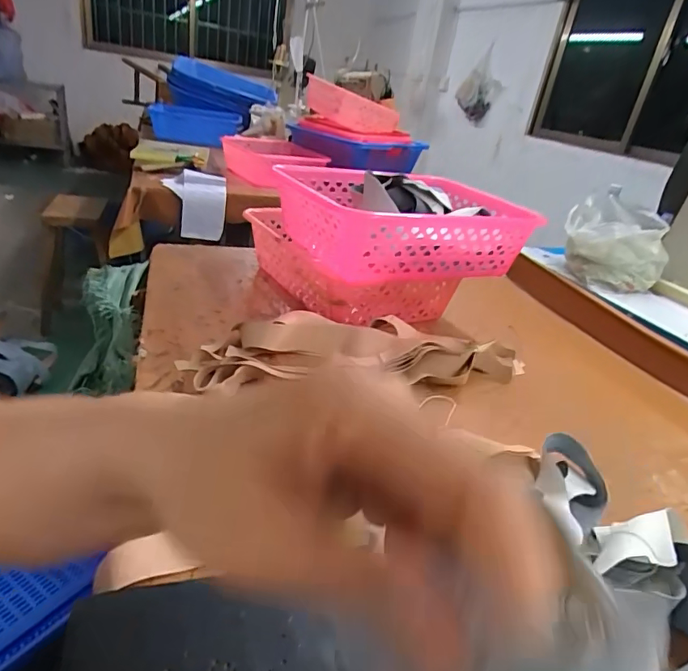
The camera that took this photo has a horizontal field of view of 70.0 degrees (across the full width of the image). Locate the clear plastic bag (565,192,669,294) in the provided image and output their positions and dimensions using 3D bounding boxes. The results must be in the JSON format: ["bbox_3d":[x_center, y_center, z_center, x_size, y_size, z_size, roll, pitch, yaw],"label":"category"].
[{"bbox_3d":[0.621,-0.209,1.133,0.178,0.162,0.178,-1,29,-18],"label":"clear plastic bag"}]

